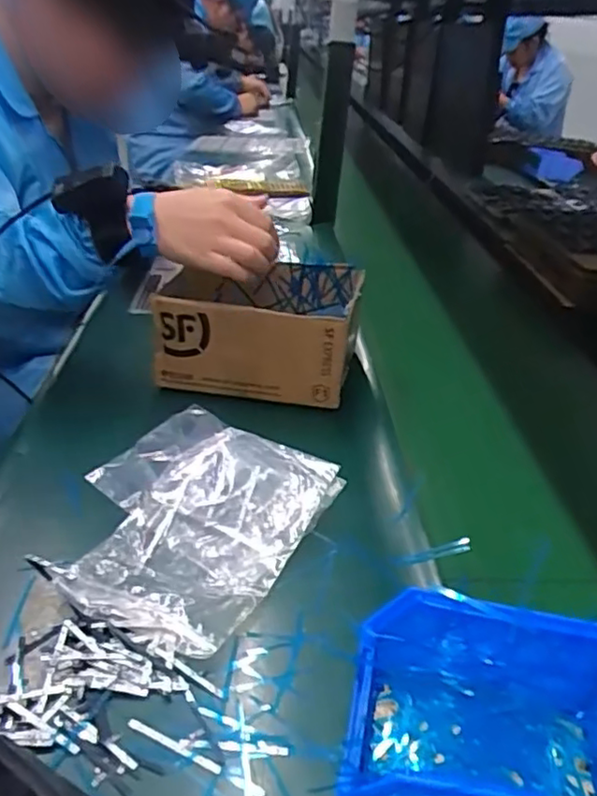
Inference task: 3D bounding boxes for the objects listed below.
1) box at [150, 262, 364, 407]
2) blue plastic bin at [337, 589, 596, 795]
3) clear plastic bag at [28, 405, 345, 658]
[{"bbox_3d":[-0.043,-0.080,0.681,0.199,0.097,0.158,9,32,6],"label":"box"},{"bbox_3d":[0.095,0.172,0.323,0.134,0.082,0.106,12,32,11],"label":"blue plastic bin"},{"bbox_3d":[-0.089,0.079,0.485,0.192,0.042,0.205,20,35,23],"label":"clear plastic bag"}]

